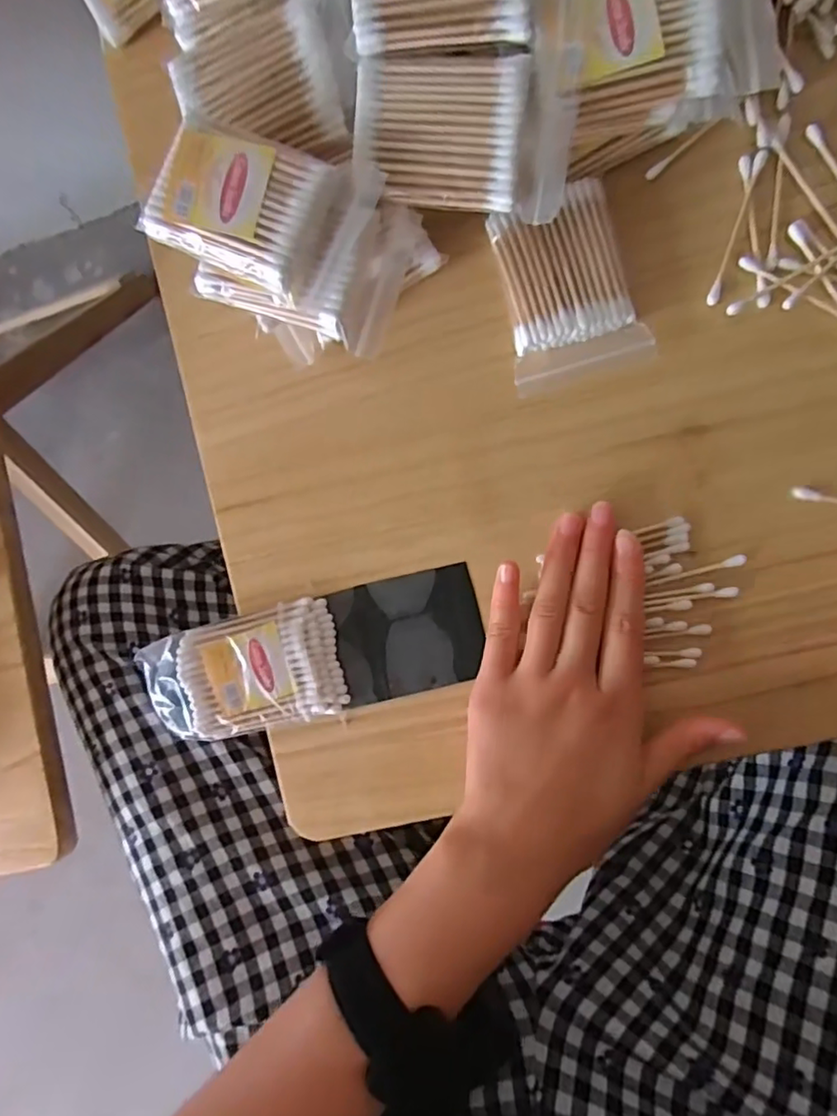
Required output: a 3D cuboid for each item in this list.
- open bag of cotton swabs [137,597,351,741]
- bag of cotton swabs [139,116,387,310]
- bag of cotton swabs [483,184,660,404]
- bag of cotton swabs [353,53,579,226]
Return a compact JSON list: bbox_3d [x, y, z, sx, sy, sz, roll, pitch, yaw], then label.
[{"bbox_3d":[-0.094,0.062,0.319,0.103,0.018,0.061,-13,88,9],"label":"open bag of cotton swabs"},{"bbox_3d":[-0.066,-0.151,0.252,0.085,0.019,0.062,27,93,10],"label":"bag of cotton swabs"},{"bbox_3d":[0.070,-0.131,0.289,0.062,0.012,0.087,-17,88,9],"label":"bag of cotton swabs"},{"bbox_3d":[0.018,-0.176,0.251,0.090,0.023,0.054,10,90,10],"label":"bag of cotton swabs"}]

